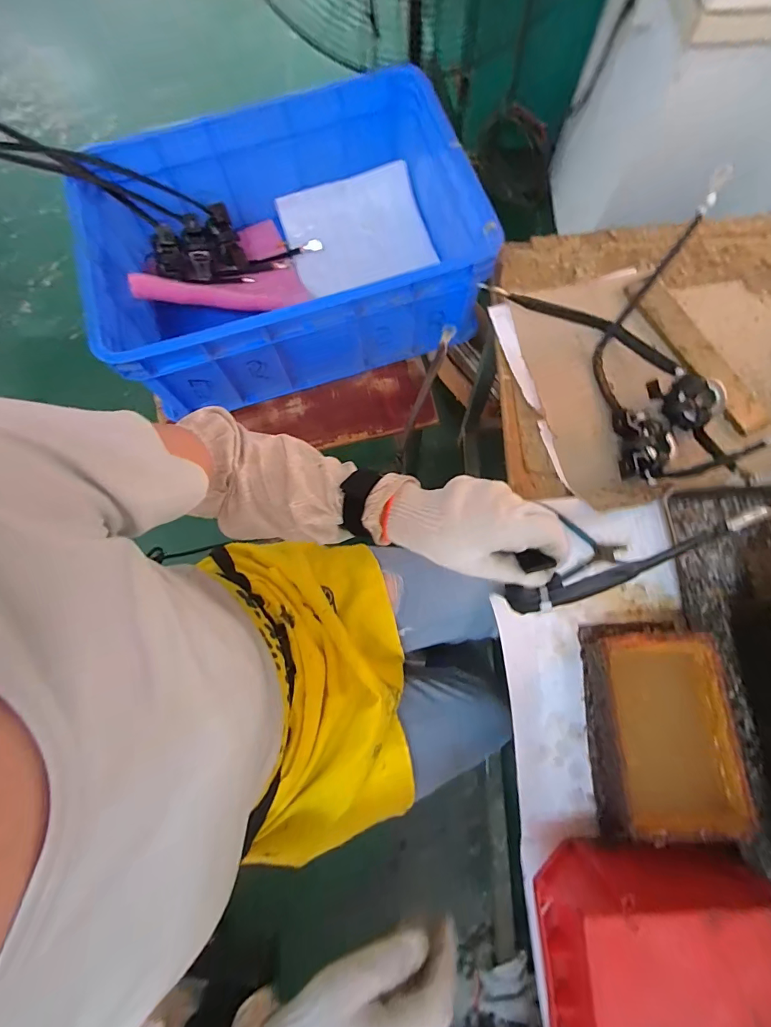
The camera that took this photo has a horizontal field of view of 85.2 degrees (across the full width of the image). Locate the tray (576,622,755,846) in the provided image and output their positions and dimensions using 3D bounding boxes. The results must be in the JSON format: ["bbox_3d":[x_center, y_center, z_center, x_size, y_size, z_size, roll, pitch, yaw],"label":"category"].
[{"bbox_3d":[0.314,0.248,0.480,0.135,0.064,0.236,-2,75,1],"label":"tray"}]

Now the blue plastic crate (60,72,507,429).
[{"bbox_3d":[-0.169,-0.454,0.737,0.625,0.200,0.414,-18,75,-3],"label":"blue plastic crate"}]

